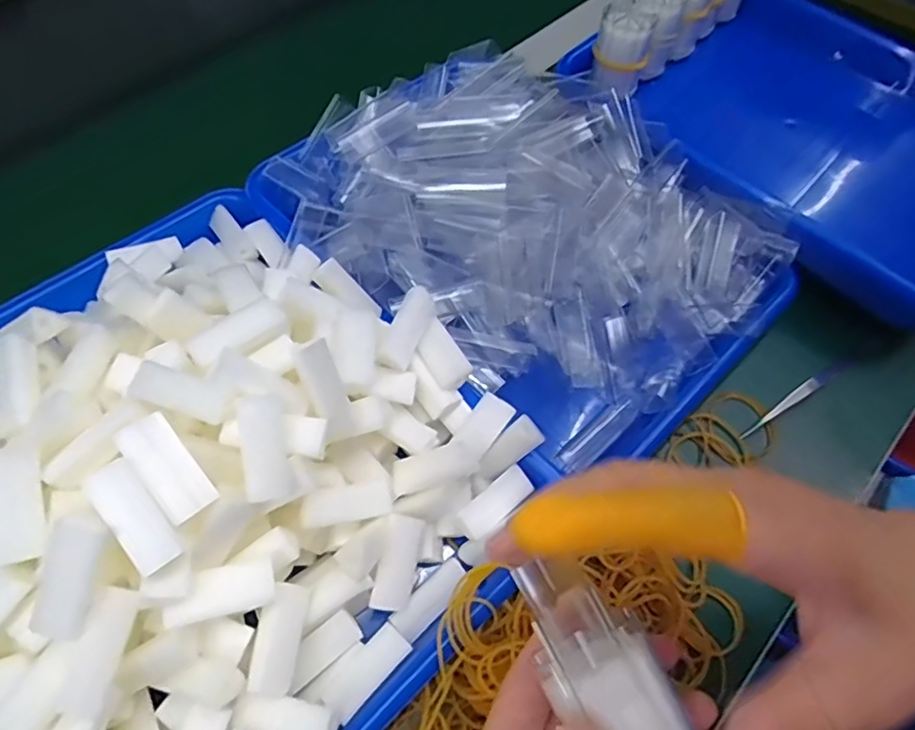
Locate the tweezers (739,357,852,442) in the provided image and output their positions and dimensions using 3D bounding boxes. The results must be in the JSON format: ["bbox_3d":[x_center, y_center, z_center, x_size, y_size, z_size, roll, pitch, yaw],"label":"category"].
[{"bbox_3d":[0.230,0.020,0.401,0.119,0.016,0.009,-24,68,-28],"label":"tweezers"}]

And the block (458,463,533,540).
[{"bbox_3d":[0.021,0.072,0.317,0.044,0.010,0.018,-38,69,-20],"label":"block"}]

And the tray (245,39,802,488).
[{"bbox_3d":[0.043,-0.097,0.398,0.317,0.080,0.231,39,67,18],"label":"tray"}]

